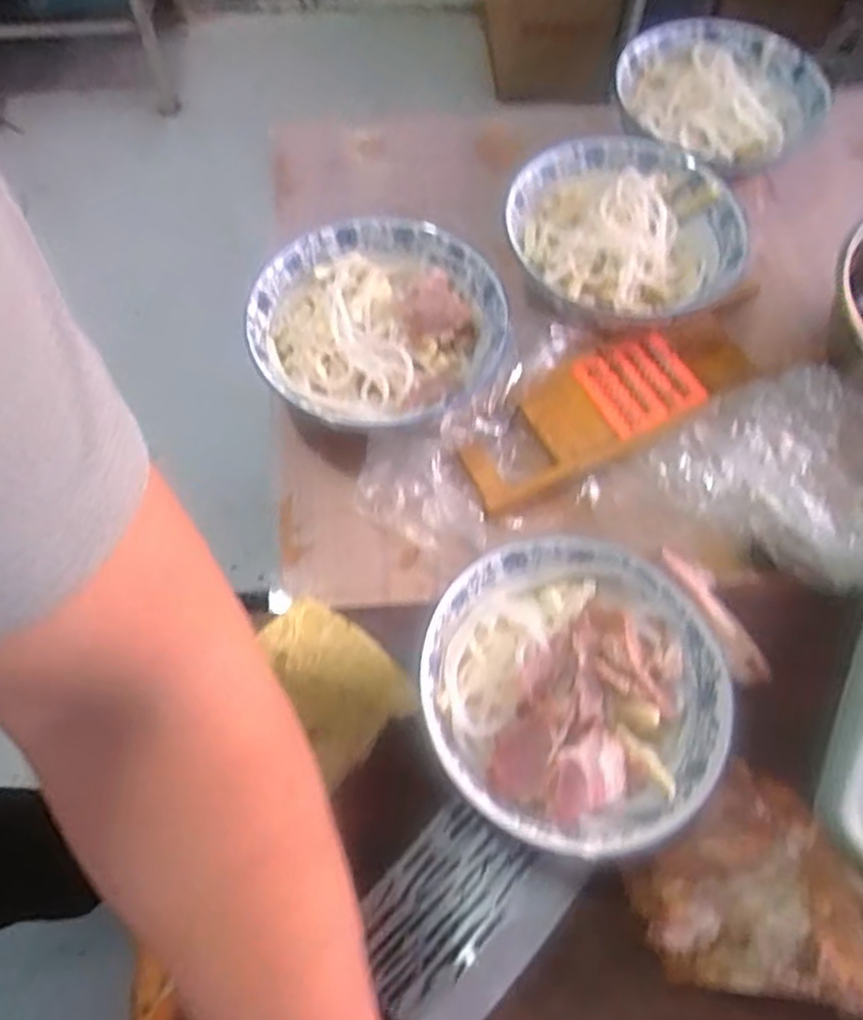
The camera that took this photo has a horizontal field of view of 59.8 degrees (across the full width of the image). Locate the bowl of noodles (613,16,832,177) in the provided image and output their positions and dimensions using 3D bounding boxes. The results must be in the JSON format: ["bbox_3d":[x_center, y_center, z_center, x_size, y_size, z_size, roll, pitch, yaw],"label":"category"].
[{"bbox_3d":[0.290,-0.421,0.773,0.192,0.065,0.199,1,64,-2],"label":"bowl of noodles"}]

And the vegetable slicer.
[{"bbox_3d":[0.155,-0.091,0.649,0.289,0.034,0.089,-28,68,-15],"label":"vegetable slicer"}]

